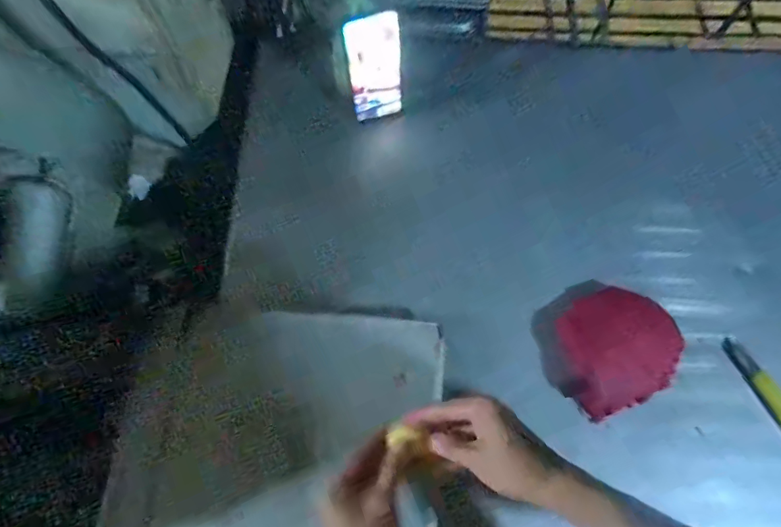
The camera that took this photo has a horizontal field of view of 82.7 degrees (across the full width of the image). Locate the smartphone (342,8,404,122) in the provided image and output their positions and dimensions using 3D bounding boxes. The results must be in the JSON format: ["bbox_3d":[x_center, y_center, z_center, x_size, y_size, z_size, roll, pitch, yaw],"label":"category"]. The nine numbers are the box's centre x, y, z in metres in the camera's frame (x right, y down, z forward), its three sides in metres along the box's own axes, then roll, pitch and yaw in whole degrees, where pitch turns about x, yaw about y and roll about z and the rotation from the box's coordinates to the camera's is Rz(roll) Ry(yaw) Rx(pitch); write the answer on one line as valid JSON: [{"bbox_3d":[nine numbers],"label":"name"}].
[{"bbox_3d":[-0.021,-0.279,0.642,0.075,0.153,0.006,-12,50,-4],"label":"smartphone"}]

